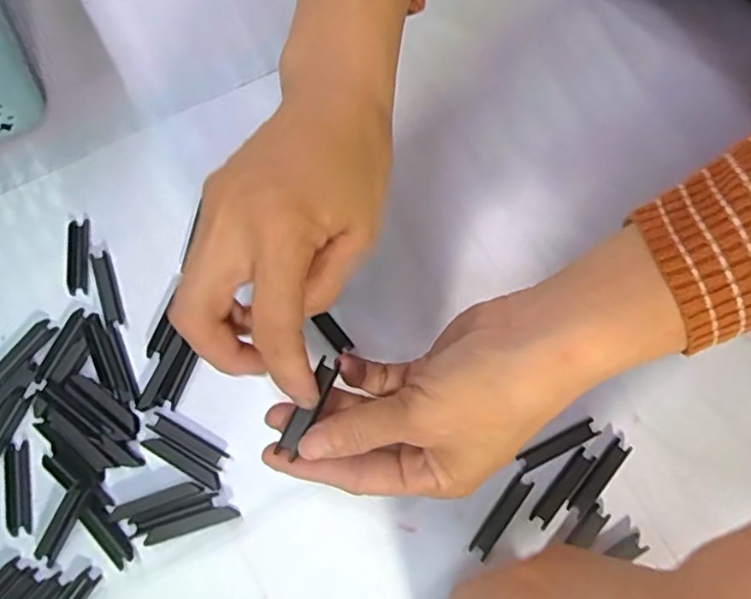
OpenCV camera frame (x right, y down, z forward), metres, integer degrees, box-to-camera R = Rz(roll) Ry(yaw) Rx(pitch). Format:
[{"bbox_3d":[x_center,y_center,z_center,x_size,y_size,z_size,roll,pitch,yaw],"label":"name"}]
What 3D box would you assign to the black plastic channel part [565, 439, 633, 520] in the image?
[{"bbox_3d":[0.116,0.092,0.306,0.010,0.004,0.046,40,76,10],"label":"black plastic channel part"}]

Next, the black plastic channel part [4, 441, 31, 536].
[{"bbox_3d":[-0.184,0.097,0.304,0.012,0.005,0.045,-10,73,-4],"label":"black plastic channel part"}]

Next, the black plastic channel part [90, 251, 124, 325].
[{"bbox_3d":[-0.152,-0.006,0.333,0.011,0.004,0.044,-19,74,-7],"label":"black plastic channel part"}]

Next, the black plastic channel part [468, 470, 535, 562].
[{"bbox_3d":[0.065,0.109,0.301,0.010,0.004,0.044,37,76,10],"label":"black plastic channel part"}]

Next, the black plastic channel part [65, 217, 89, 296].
[{"bbox_3d":[-0.172,-0.025,0.341,0.012,0.006,0.046,-7,73,-3],"label":"black plastic channel part"}]

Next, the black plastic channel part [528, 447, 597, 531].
[{"bbox_3d":[0.097,0.097,0.305,0.010,0.004,0.045,40,77,11],"label":"black plastic channel part"}]

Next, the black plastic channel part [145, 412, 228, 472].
[{"bbox_3d":[-0.099,0.075,0.312,0.045,0.004,0.010,29,75,8],"label":"black plastic channel part"}]

